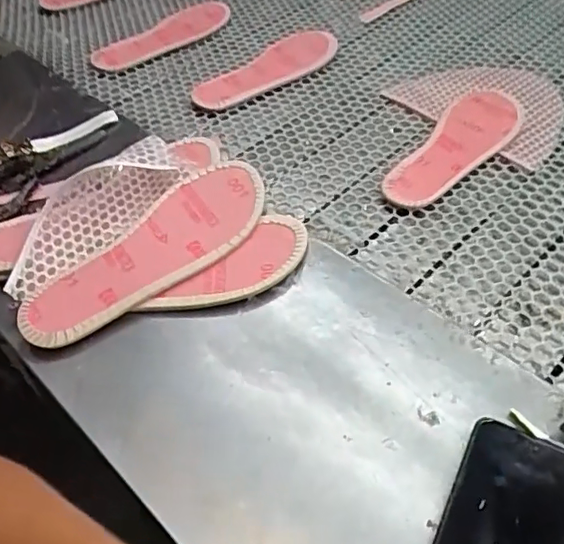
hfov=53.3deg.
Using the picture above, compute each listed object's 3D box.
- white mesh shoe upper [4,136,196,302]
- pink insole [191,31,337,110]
[{"bbox_3d":[-0.168,-0.056,0.506,0.192,0.039,0.083,-36,57,-22],"label":"white mesh shoe upper"},{"bbox_3d":[-0.019,-0.260,0.719,0.223,0.012,0.086,-32,52,-19],"label":"pink insole"}]

